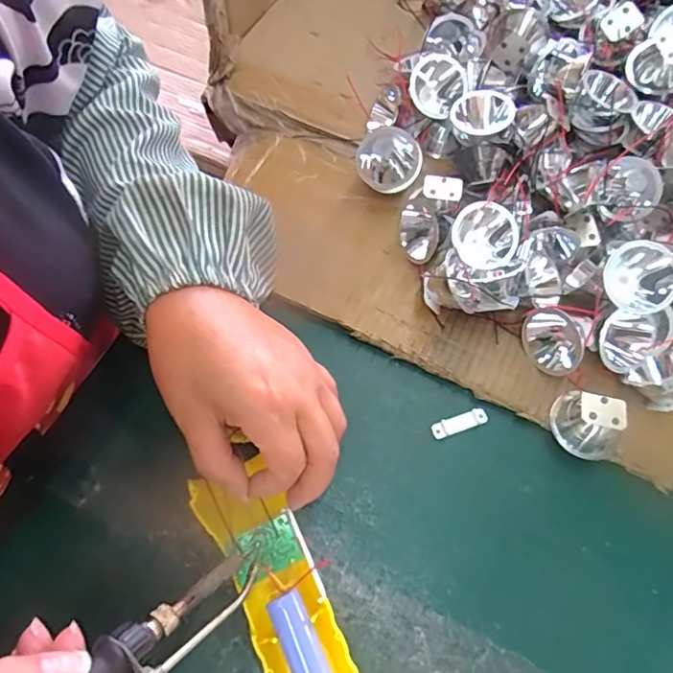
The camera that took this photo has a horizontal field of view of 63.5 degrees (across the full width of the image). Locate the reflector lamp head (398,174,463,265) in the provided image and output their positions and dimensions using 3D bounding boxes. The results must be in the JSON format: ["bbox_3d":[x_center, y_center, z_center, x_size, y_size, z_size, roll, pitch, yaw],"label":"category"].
[{"bbox_3d":[0.065,-0.087,0.388,0.032,0.036,0.063,24,66,8],"label":"reflector lamp head"}]

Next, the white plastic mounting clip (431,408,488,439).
[{"bbox_3d":[0.079,0.055,0.348,0.037,0.005,0.010,-17,67,-11],"label":"white plastic mounting clip"}]

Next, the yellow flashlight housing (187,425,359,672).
[{"bbox_3d":[-0.025,0.142,0.276,0.044,0.021,0.156,-24,73,-14],"label":"yellow flashlight housing"}]

